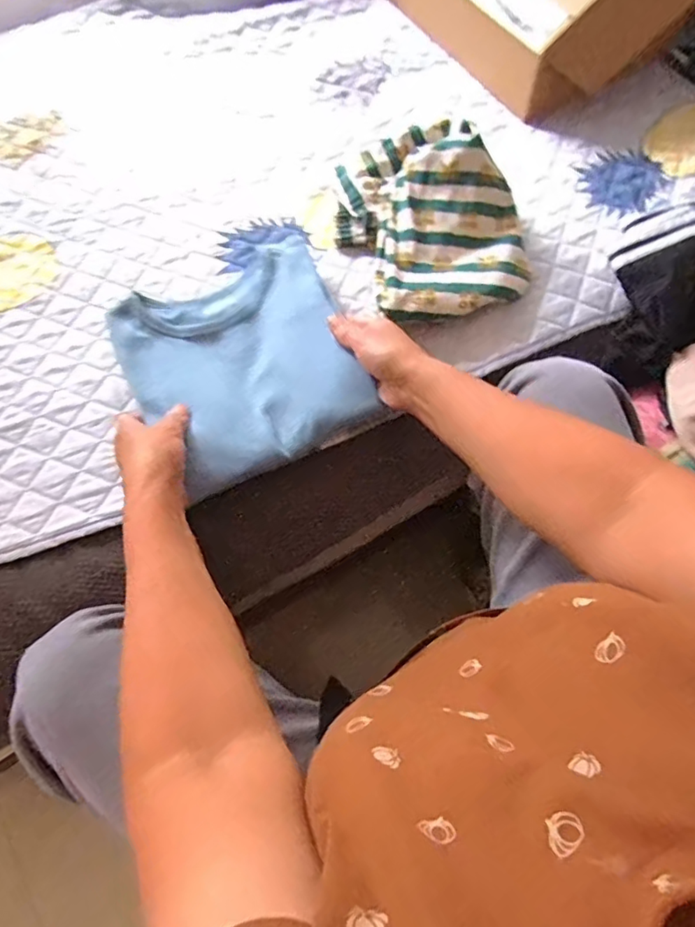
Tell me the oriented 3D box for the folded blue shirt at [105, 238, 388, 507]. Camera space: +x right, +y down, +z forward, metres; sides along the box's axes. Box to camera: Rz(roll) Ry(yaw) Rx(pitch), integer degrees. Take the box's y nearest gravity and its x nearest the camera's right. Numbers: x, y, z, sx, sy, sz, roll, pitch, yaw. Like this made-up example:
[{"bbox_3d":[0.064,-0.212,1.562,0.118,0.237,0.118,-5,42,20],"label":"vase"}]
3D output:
[{"bbox_3d":[-0.108,-0.110,0.579,0.227,0.033,0.240,-27,71,-9],"label":"folded blue shirt"}]

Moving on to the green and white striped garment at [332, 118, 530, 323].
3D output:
[{"bbox_3d":[0.092,-0.277,0.624,0.186,0.093,0.245,-19,70,-7],"label":"green and white striped garment"}]

